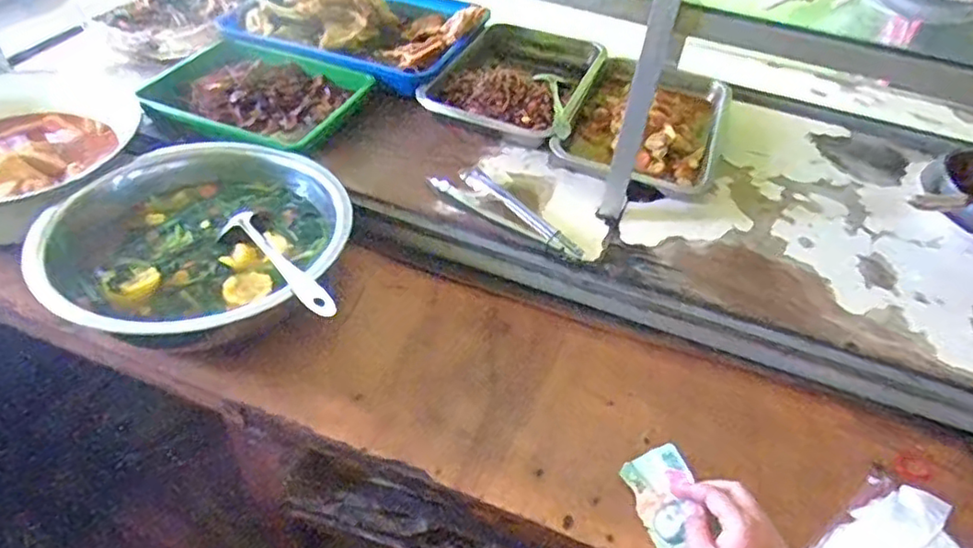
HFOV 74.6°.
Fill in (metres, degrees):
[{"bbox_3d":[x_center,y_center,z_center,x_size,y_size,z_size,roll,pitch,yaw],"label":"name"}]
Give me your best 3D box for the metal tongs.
[{"bbox_3d":[0.033,-0.077,0.732,0.186,0.025,0.063,25,49,20],"label":"metal tongs"}]

